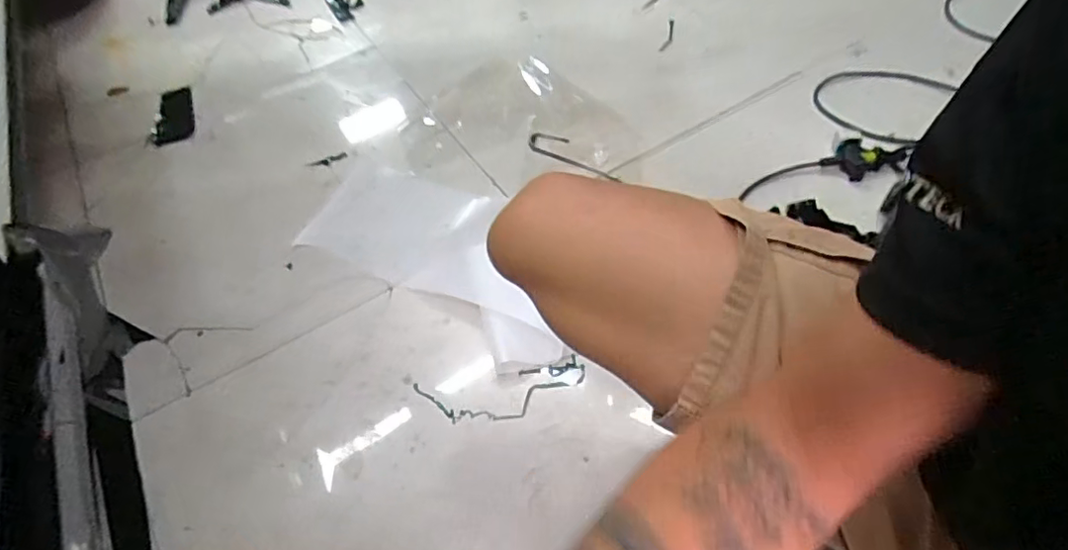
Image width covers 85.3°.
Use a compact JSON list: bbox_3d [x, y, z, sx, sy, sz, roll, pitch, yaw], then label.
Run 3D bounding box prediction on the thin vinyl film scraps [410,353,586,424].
[{"bbox_3d":[-0.043,0.150,0.733,0.217,0.014,0.067,-8,52,-2],"label":"thin vinyl film scraps"}]

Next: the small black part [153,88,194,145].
[{"bbox_3d":[-0.711,-0.322,1.154,0.070,0.007,0.182,-16,53,-8],"label":"small black part"}]

